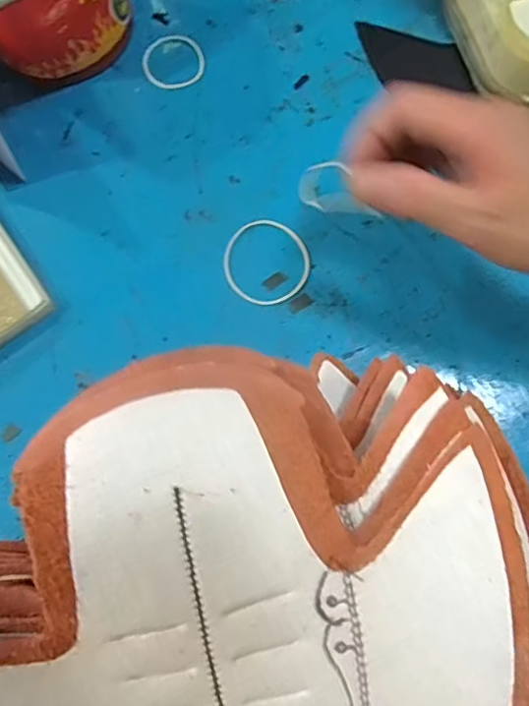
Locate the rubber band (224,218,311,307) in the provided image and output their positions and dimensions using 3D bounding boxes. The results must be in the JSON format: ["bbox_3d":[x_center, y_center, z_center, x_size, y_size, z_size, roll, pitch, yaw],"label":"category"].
[{"bbox_3d":[0.001,-0.055,0.330,0.051,0.004,0.053,0,75,2],"label":"rubber band"}]

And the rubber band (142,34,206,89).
[{"bbox_3d":[-0.062,-0.198,0.373,0.041,0.004,0.044,0,75,2],"label":"rubber band"}]

